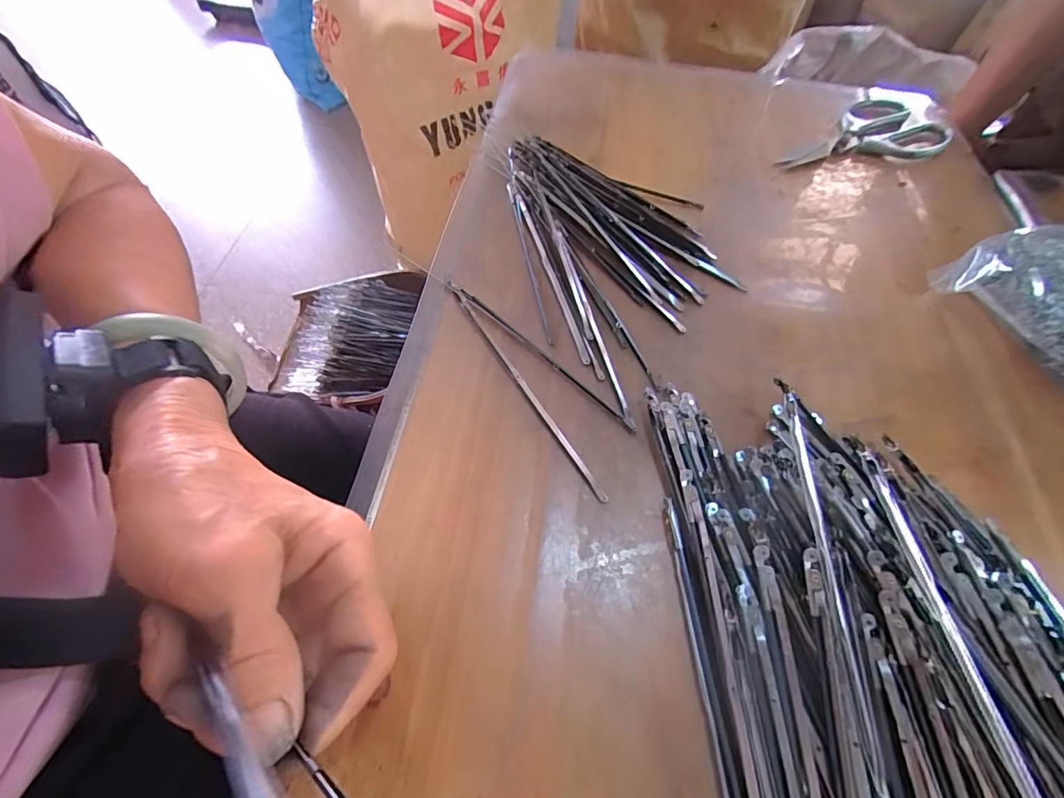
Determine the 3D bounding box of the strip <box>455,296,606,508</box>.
[{"bbox_3d":[-0.006,-0.009,0.294,0.008,0.005,0.171,-27,64,-18],"label":"strip"}]

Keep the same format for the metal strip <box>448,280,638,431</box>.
[{"bbox_3d":[0.002,-0.032,0.307,0.163,0.005,0.008,39,64,19],"label":"metal strip"}]

